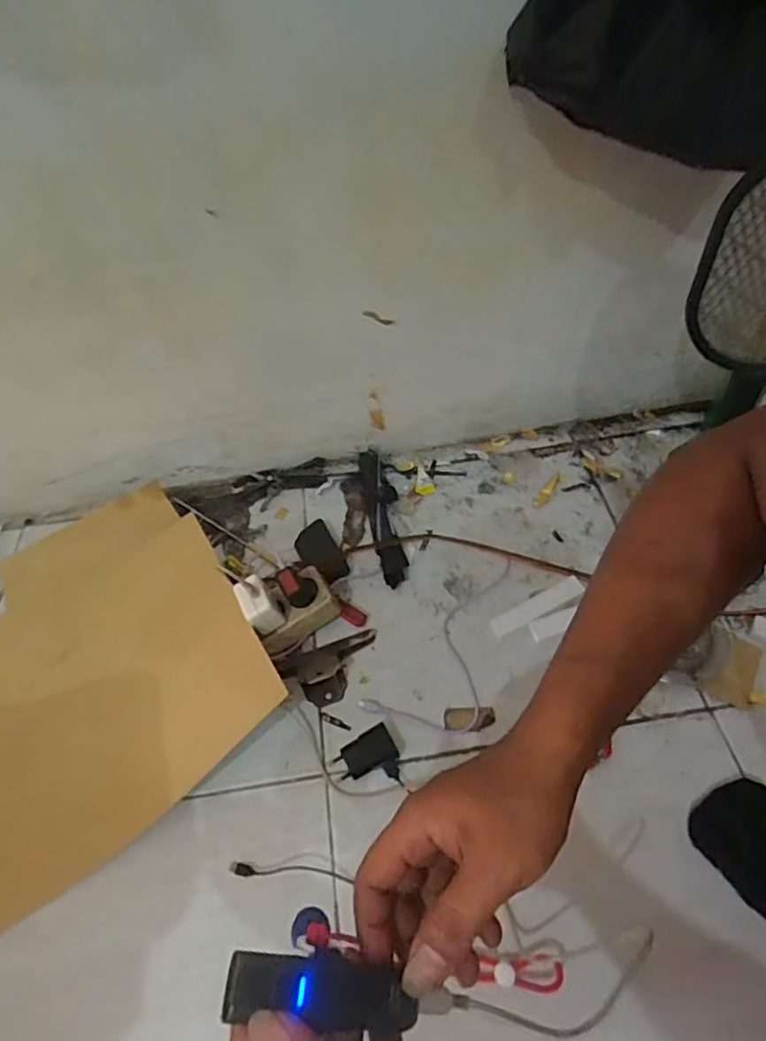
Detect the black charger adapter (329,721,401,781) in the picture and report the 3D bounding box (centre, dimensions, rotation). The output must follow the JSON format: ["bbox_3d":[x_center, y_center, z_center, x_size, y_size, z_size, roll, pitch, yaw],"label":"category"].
[{"bbox_3d":[-0.017,0.234,0.592,0.064,0.022,0.036,-24,55,-15],"label":"black charger adapter"}]

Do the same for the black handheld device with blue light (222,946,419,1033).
[{"bbox_3d":[-0.026,0.210,0.265,0.086,0.019,0.027,20,51,-16],"label":"black handheld device with blue light"}]

